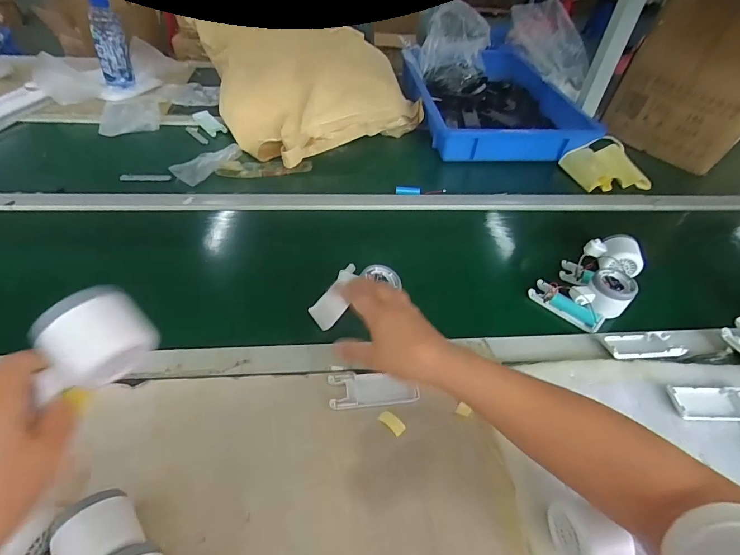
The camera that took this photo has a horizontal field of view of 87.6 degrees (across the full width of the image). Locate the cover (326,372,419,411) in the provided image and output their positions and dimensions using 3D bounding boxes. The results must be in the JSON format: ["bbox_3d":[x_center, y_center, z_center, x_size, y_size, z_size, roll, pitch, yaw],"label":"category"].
[{"bbox_3d":[0.004,0.132,0.461,0.102,0.010,0.042,-3,45,-7],"label":"cover"}]

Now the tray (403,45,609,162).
[{"bbox_3d":[0.299,-0.485,1.036,0.373,0.079,0.560,-4,45,-8],"label":"tray"}]

